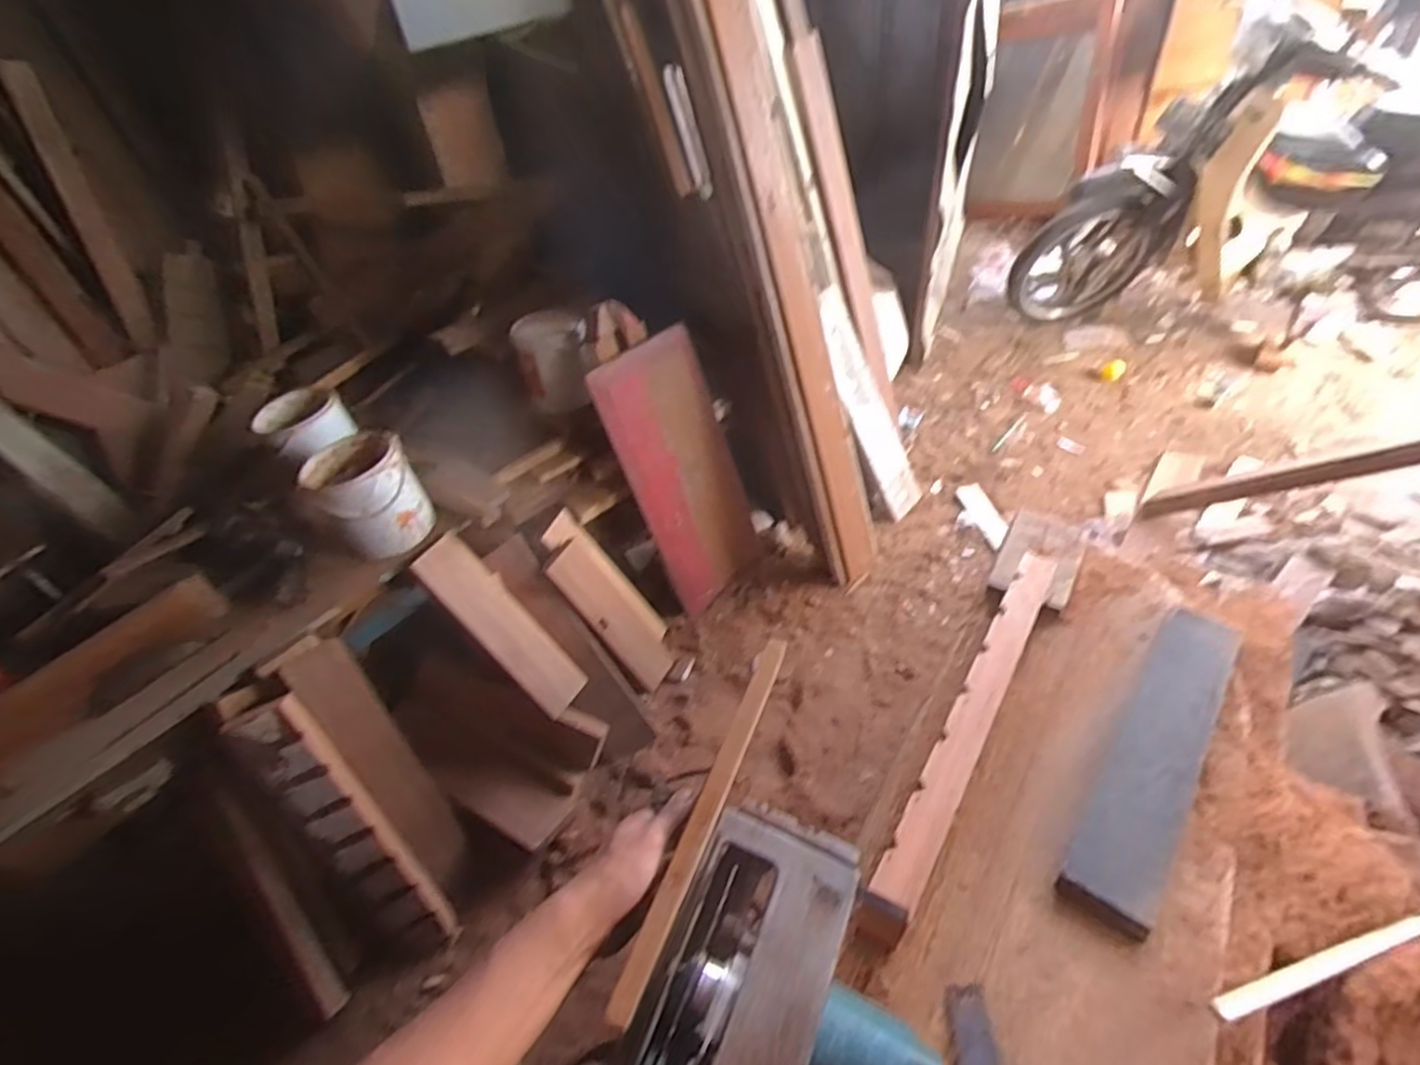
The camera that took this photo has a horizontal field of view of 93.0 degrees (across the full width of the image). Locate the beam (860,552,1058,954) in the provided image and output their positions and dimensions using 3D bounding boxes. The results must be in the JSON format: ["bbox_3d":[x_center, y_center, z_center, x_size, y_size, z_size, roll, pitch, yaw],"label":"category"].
[{"bbox_3d":[0.338,0.239,0.862,0.050,0.109,0.568,23,52,26],"label":"beam"}]

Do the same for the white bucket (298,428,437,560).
[{"bbox_3d":[-0.686,-0.081,1.376,0.186,0.172,0.180,-3,45,3],"label":"white bucket"}]

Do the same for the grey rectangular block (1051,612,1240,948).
[{"bbox_3d":[0.575,0.277,0.859,0.100,0.034,0.470,28,54,29],"label":"grey rectangular block"}]

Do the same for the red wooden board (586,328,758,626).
[{"bbox_3d":[-0.057,-0.143,1.742,0.300,0.706,0.042,-34,32,-22],"label":"red wooden board"}]

